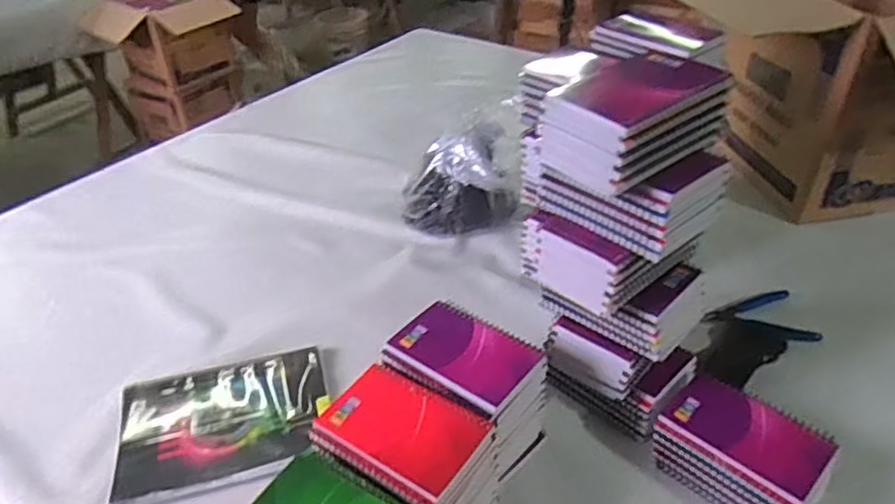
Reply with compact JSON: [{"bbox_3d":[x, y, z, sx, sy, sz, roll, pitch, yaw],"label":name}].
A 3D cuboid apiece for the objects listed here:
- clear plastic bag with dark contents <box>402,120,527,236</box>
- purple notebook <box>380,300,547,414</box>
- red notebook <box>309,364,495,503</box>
[{"bbox_3d":[0.011,-0.101,0.914,0.150,0.160,0.109,-8,37,-6],"label":"clear plastic bag with dark contents"},{"bbox_3d":[0.014,0.094,0.600,0.134,0.014,0.093,25,46,30],"label":"purple notebook"},{"bbox_3d":[-0.040,0.148,0.532,0.133,0.013,0.092,23,45,27],"label":"red notebook"}]

